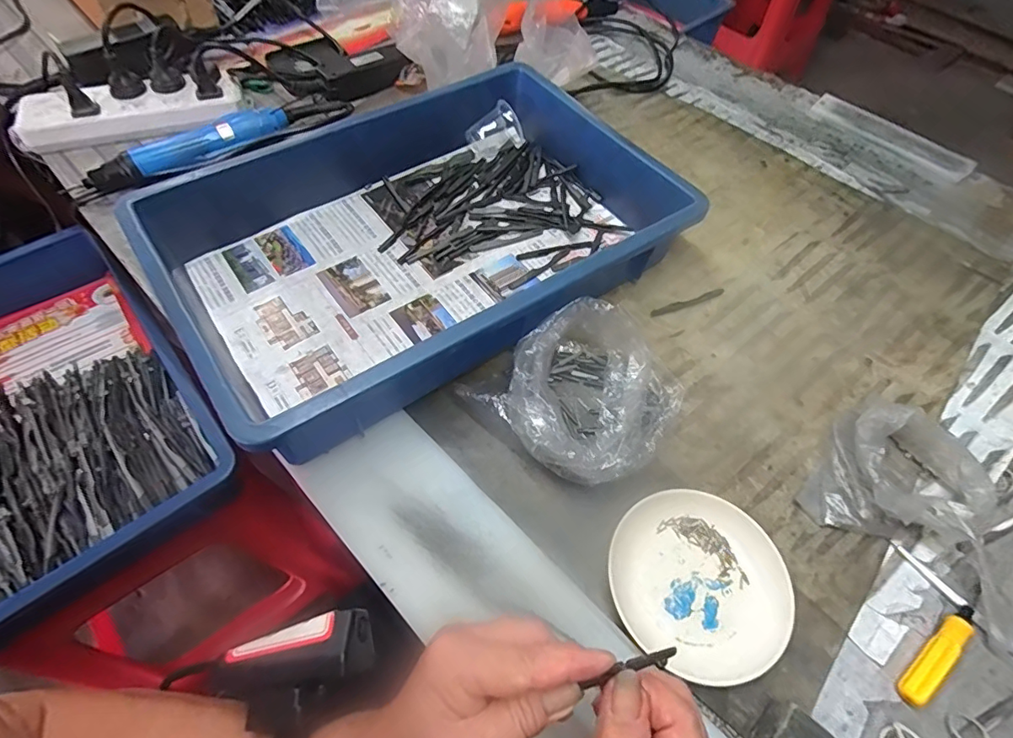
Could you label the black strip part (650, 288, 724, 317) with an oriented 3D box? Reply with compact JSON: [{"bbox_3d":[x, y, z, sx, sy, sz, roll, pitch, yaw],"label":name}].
[{"bbox_3d":[0.174,-0.065,0.485,0.083,0.004,0.009,-19,61,-14],"label":"black strip part"}]

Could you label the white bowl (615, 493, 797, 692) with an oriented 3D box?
[{"bbox_3d":[0.130,0.144,0.344,0.112,0.021,0.116,1,58,-2],"label":"white bowl"}]

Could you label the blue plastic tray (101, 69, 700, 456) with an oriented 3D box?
[{"bbox_3d":[-0.065,-0.129,0.461,0.428,0.085,0.280,-32,65,-20],"label":"blue plastic tray"}]

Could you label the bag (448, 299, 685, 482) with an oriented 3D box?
[{"bbox_3d":[0.063,0.018,0.394,0.142,0.065,0.130,-36,66,-22],"label":"bag"}]

